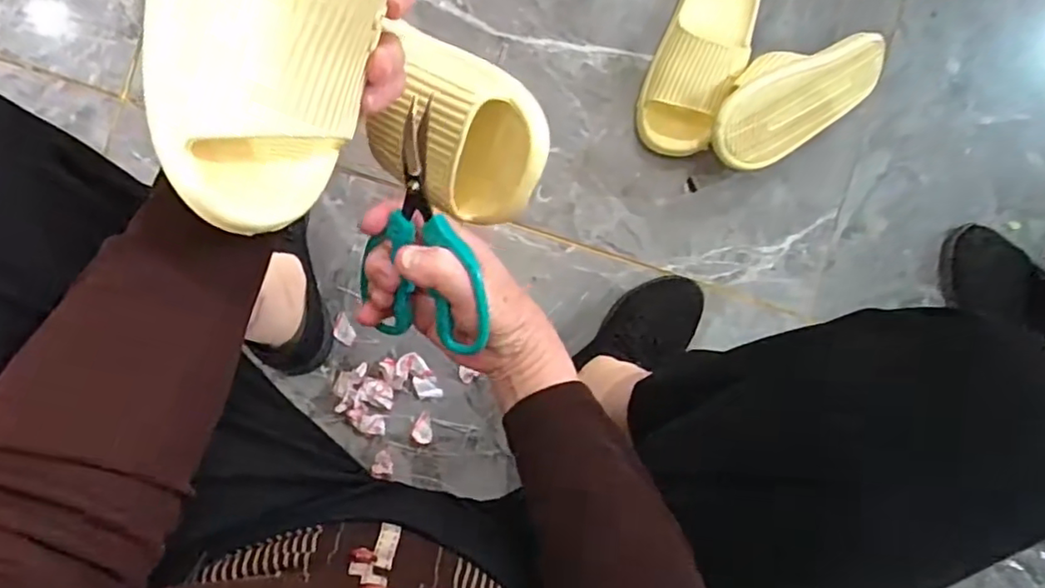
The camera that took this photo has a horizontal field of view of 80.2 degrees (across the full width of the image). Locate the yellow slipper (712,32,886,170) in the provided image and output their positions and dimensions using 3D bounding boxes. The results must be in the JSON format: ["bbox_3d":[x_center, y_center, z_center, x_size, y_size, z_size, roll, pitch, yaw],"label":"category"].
[{"bbox_3d":[0.302,-0.220,0.683,0.237,0.091,0.104,-34,96,-6],"label":"yellow slipper"}]

